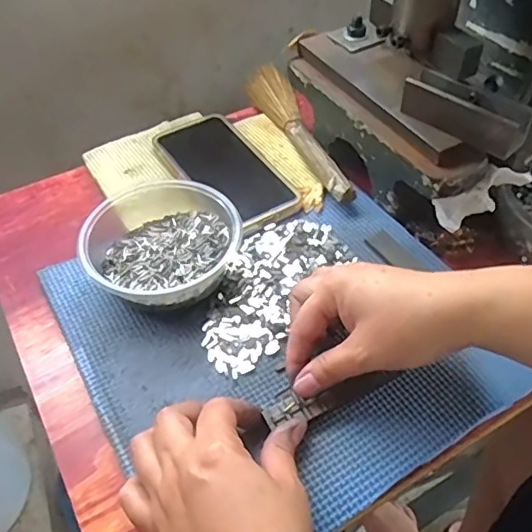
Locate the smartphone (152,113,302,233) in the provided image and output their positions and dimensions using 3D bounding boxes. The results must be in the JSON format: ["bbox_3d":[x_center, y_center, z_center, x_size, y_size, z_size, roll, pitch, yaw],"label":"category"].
[{"bbox_3d":[-0.037,-0.089,0.504,0.075,0.007,0.152,-26,53,-20],"label":"smartphone"}]

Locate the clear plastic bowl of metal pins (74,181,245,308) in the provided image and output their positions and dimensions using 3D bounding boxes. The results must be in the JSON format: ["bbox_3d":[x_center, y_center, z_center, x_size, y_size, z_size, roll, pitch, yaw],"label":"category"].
[{"bbox_3d":[-0.087,-0.018,0.425,0.128,0.048,0.115,25,54,21],"label":"clear plastic bowl of metal pins"}]

